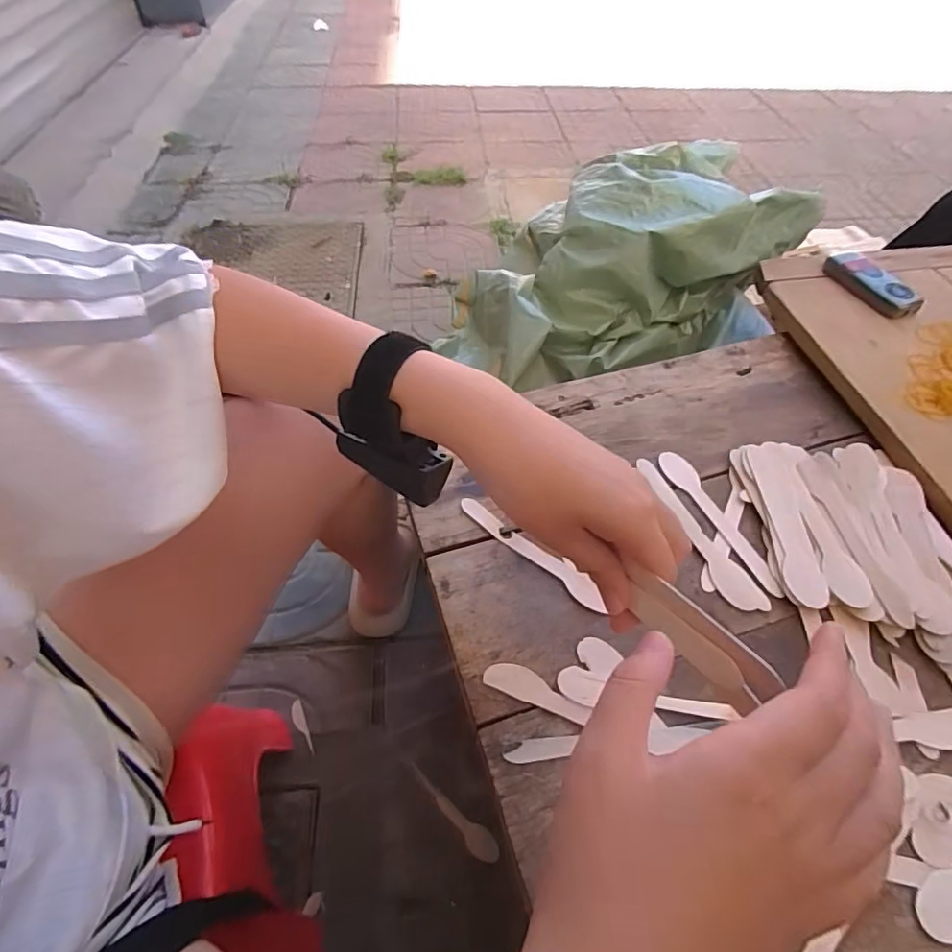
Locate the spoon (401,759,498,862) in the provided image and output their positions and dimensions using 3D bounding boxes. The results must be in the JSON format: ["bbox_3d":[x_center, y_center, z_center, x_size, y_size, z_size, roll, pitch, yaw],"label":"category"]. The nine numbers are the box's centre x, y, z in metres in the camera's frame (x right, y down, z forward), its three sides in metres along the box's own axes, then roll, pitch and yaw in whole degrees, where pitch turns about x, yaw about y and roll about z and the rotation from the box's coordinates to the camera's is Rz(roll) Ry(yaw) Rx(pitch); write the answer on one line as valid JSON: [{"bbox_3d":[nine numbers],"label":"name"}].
[{"bbox_3d":[-0.033,0.408,0.670,0.153,0.004,0.028,37,60,25],"label":"spoon"}]

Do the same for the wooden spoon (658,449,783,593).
[{"bbox_3d":[0.206,0.035,0.464,0.026,0.005,0.154,-17,54,-13],"label":"wooden spoon"}]

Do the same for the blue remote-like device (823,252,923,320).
[{"bbox_3d":[0.450,-0.223,0.621,0.039,0.020,0.113,-22,55,-17],"label":"blue remote-like device"}]

